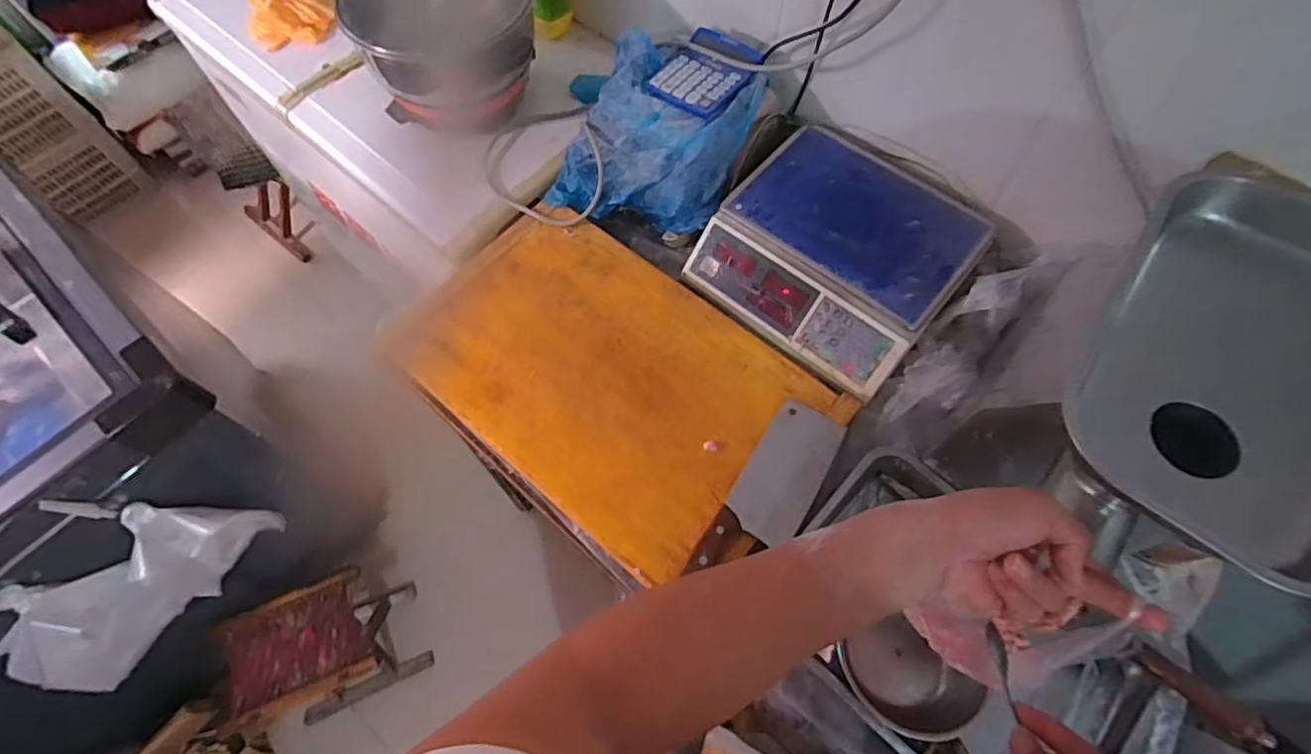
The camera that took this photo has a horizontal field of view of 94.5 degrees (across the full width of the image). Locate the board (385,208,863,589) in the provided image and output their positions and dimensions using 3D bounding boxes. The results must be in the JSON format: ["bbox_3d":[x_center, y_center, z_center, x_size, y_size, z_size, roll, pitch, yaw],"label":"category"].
[{"bbox_3d":[-0.064,-0.018,0.854,0.561,0.022,0.374,37,70,18],"label":"board"}]

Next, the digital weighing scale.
[{"bbox_3d":[0.270,-0.191,0.901,0.334,0.100,0.324,37,70,18],"label":"digital weighing scale"}]

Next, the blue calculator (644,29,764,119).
[{"bbox_3d":[0.073,-0.461,0.913,0.123,0.030,0.140,30,68,16],"label":"blue calculator"}]

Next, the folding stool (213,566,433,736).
[{"bbox_3d":[-0.728,0.614,1.374,0.276,0.375,0.227,-23,65,-10],"label":"folding stool"}]

